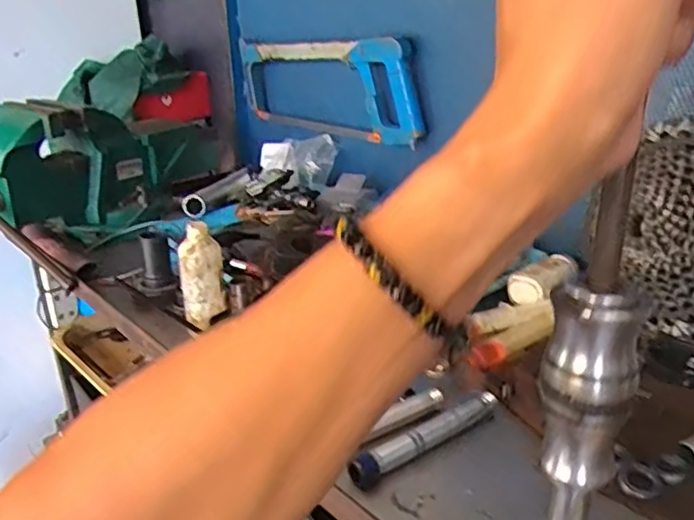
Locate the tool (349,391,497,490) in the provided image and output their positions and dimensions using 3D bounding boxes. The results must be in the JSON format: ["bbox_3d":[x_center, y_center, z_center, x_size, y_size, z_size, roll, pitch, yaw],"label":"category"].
[{"bbox_3d":[0.060,0.129,0.459,0.138,0.017,0.016,-17,26,-34],"label":"tool"}]

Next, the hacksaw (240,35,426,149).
[{"bbox_3d":[-0.037,-0.250,0.932,0.028,0.147,0.399,-32,33,-31],"label":"hacksaw"}]

